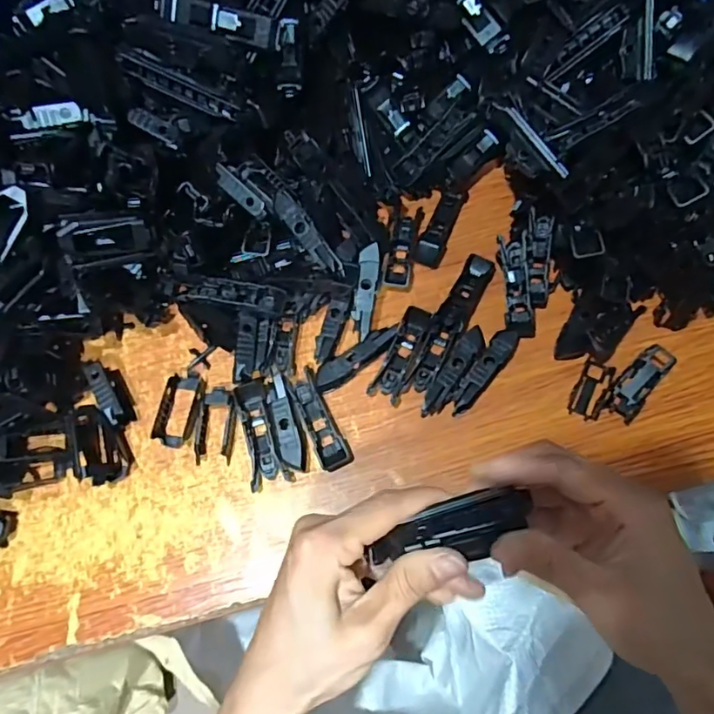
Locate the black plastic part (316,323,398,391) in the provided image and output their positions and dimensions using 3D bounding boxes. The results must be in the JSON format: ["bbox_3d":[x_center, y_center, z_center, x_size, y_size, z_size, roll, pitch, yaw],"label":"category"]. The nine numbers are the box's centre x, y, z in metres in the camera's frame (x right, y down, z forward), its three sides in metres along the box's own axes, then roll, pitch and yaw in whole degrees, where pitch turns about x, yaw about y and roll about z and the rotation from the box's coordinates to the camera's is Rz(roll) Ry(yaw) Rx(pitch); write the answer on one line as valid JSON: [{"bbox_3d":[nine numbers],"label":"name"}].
[{"bbox_3d":[0.000,0.000,0.355,0.063,0.013,0.014,-33,73,-11],"label":"black plastic part"}]

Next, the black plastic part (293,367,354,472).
[{"bbox_3d":[-0.024,0.040,0.347,0.020,0.013,0.066,-22,71,-7],"label":"black plastic part"}]

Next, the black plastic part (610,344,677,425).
[{"bbox_3d":[0.178,0.016,0.338,0.019,0.010,0.049,34,90,10],"label":"black plastic part"}]

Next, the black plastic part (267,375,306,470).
[{"bbox_3d":[-0.045,0.042,0.340,0.020,0.014,0.060,-12,70,-4],"label":"black plastic part"}]

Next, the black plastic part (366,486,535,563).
[{"bbox_3d":[0.043,0.080,0.248,0.075,0.016,0.026,-19,75,3],"label":"black plastic part"}]

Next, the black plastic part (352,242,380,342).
[{"bbox_3d":[0.006,-0.043,0.356,0.013,0.015,0.061,7,74,3],"label":"black plastic part"}]

